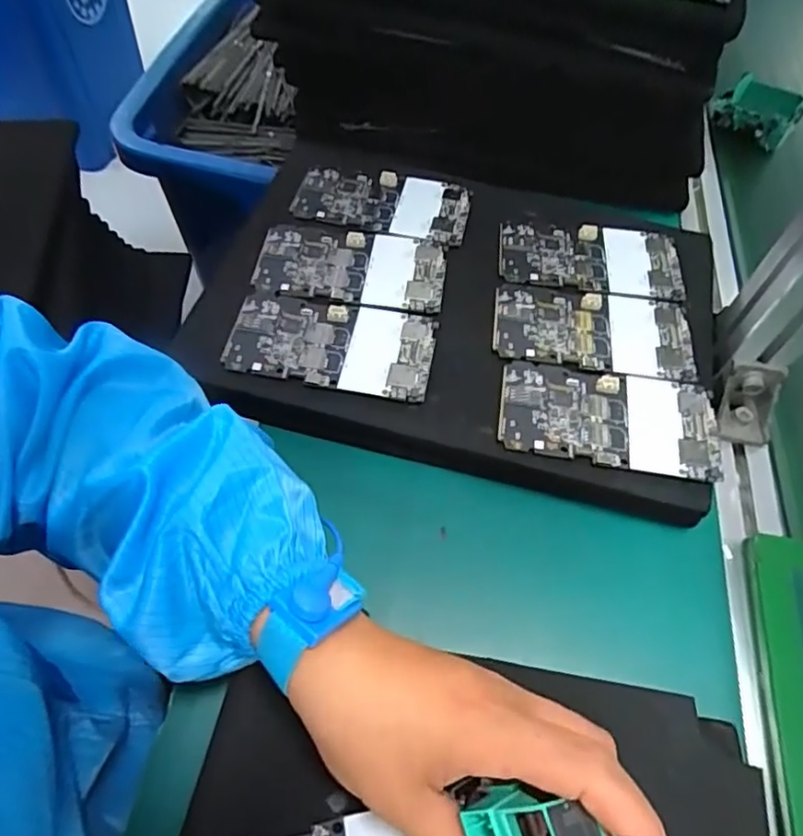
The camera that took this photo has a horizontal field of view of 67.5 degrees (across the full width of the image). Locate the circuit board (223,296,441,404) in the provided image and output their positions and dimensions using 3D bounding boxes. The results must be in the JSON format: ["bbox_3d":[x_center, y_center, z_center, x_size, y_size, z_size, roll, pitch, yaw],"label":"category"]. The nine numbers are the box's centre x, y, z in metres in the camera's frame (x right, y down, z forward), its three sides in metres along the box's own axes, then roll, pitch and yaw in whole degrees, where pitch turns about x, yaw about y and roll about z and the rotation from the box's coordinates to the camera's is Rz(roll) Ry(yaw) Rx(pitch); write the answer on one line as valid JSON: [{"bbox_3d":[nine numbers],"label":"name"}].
[{"bbox_3d":[-0.045,-0.048,0.390,0.129,0.006,0.065,8,59,3],"label":"circuit board"}]

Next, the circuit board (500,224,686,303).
[{"bbox_3d":[0.139,-0.118,0.440,0.130,0.004,0.068,6,59,2],"label":"circuit board"}]

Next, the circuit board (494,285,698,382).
[{"bbox_3d":[0.129,-0.060,0.404,0.130,0.004,0.066,6,59,3],"label":"circuit board"}]

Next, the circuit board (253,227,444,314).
[{"bbox_3d":[-0.035,-0.108,0.424,0.128,0.007,0.067,6,59,2],"label":"circuit board"}]

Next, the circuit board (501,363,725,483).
[{"bbox_3d":[0.126,0.000,0.369,0.129,0.004,0.068,6,60,3],"label":"circuit board"}]

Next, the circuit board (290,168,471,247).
[{"bbox_3d":[-0.014,-0.168,0.461,0.128,0.012,0.064,12,58,4],"label":"circuit board"}]

